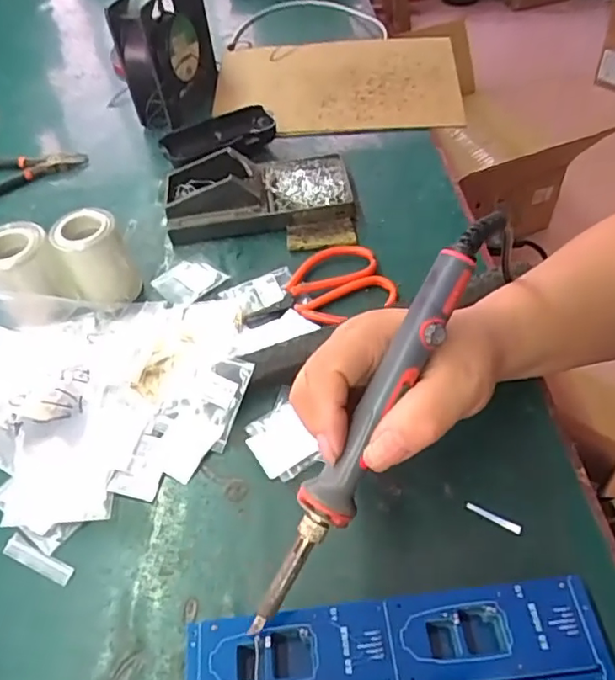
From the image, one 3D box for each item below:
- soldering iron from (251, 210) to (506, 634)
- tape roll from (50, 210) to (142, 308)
[{"bbox_3d":[0.032,0.035,0.268,0.019,0.020,0.223,30,91,25],"label":"soldering iron"},{"bbox_3d":[-0.161,-0.062,0.434,0.045,0.064,0.044,-2,51,3],"label":"tape roll"}]

